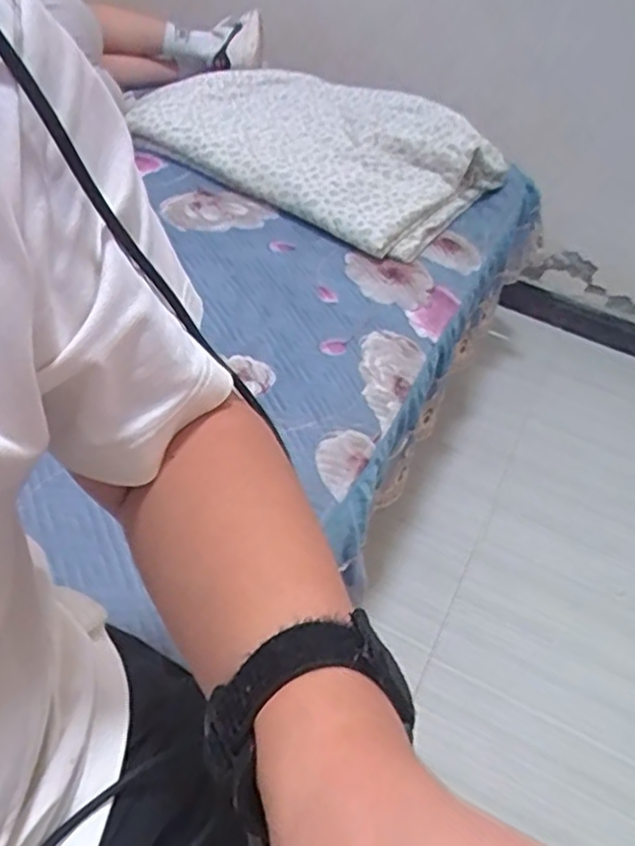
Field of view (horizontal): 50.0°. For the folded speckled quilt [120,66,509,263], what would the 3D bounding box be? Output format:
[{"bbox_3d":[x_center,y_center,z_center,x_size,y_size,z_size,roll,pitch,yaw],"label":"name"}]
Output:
[{"bbox_3d":[0.002,-0.493,1.173,0.551,0.110,0.414,30,46,19],"label":"folded speckled quilt"}]

